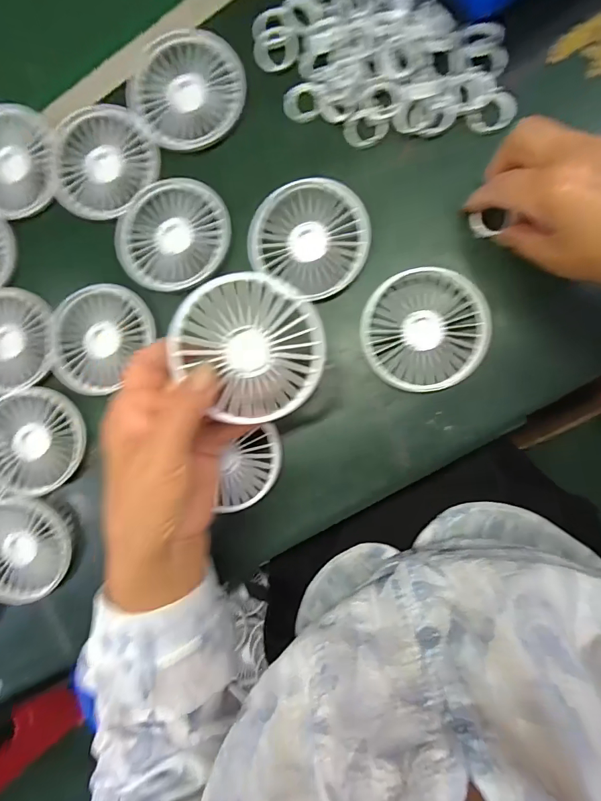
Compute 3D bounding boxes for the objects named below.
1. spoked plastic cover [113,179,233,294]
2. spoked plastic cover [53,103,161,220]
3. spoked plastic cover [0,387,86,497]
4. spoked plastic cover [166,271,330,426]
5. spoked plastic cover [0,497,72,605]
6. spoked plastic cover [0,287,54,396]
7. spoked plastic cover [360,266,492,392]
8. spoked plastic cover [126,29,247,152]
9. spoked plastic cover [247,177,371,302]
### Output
[{"bbox_3d":[-0.101,-0.133,0.328,0.089,0.011,0.088,-8,88,9],"label":"spoked plastic cover"},{"bbox_3d":[-0.160,-0.198,0.340,0.086,0.010,0.086,4,90,9],"label":"spoked plastic cover"},{"bbox_3d":[-0.229,0.035,0.353,0.086,0.017,0.088,-6,89,9],"label":"spoked plastic cover"},{"bbox_3d":[-0.030,-0.029,0.240,0.085,0.005,0.083,-7,103,-7],"label":"spoked plastic cover"},{"bbox_3d":[-0.243,0.128,0.356,0.088,0.016,0.086,44,96,7],"label":"spoked plastic cover"},{"bbox_3d":[-0.257,-0.052,0.359,0.087,0.020,0.087,-42,84,7],"label":"spoked plastic cover"},{"bbox_3d":[0.091,-0.051,0.303,0.087,0.022,0.084,-12,88,9],"label":"spoked plastic cover"},{"bbox_3d":[-0.091,-0.249,0.329,0.086,0.008,0.091,-37,84,7],"label":"spoked plastic cover"},{"bbox_3d":[0.007,-0.124,0.311,0.088,0.011,0.078,32,95,8],"label":"spoked plastic cover"}]

